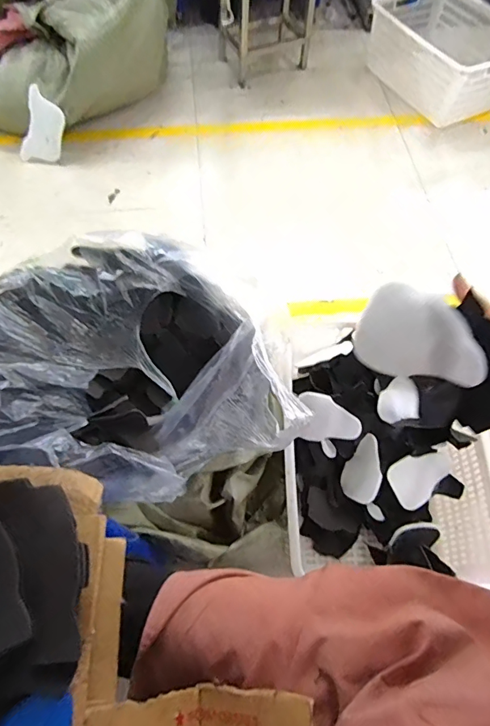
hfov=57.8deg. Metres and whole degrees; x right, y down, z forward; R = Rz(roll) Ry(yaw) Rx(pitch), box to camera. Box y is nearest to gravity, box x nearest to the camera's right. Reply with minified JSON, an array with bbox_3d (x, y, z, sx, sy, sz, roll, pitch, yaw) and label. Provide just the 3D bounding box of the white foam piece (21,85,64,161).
[{"bbox_3d":[-0.692,-0.803,1.530,0.127,0.229,0.032,17,30,-17],"label":"white foam piece"}]

